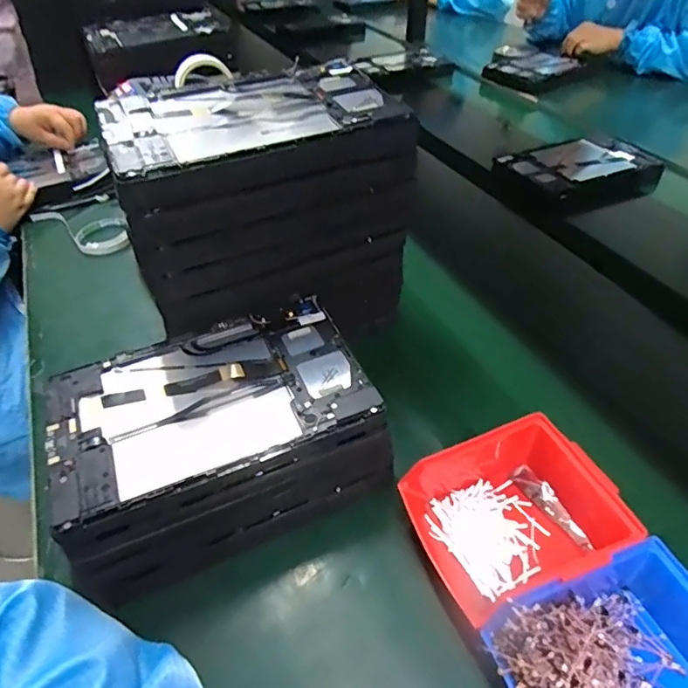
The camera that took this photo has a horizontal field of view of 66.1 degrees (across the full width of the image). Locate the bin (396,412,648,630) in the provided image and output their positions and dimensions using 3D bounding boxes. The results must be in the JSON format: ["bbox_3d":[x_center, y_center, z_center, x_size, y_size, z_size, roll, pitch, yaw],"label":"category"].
[{"bbox_3d":[0.137,0.129,0.414,0.158,0.065,0.132,-16,45,-16],"label":"bin"}]

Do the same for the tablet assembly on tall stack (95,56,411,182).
[{"bbox_3d":[-0.080,-0.199,0.452,0.238,0.016,0.142,-17,45,-16],"label":"tablet assembly on tall stack"}]

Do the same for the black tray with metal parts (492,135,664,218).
[{"bbox_3d":[0.389,-0.287,0.891,0.253,0.043,0.178,-21,47,-20],"label":"black tray with metal parts"}]

